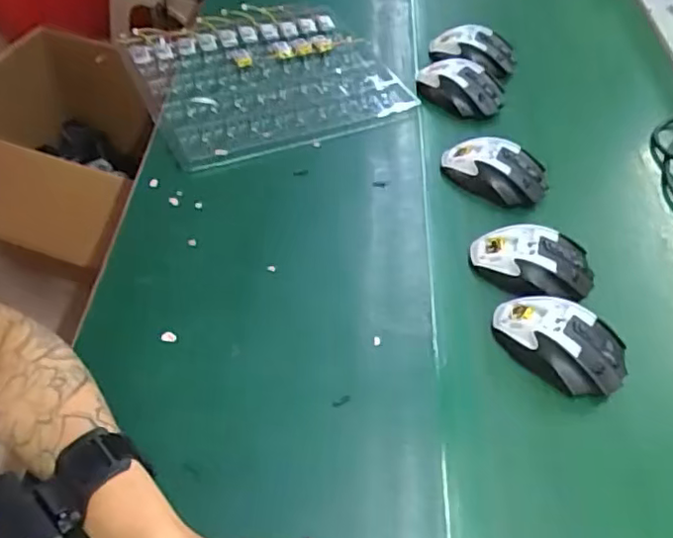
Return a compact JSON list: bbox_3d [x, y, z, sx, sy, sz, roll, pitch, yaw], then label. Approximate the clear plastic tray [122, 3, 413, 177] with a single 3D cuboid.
[{"bbox_3d":[-0.087,-0.238,0.766,0.300,0.019,0.268,-20,55,-21],"label":"clear plastic tray"}]

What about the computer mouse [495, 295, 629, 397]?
[{"bbox_3d":[0.197,0.062,0.544,0.113,0.032,0.071,26,53,15],"label":"computer mouse"}]

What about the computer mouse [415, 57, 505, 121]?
[{"bbox_3d":[0.159,-0.237,0.793,0.116,0.033,0.071,13,50,5],"label":"computer mouse"}]

